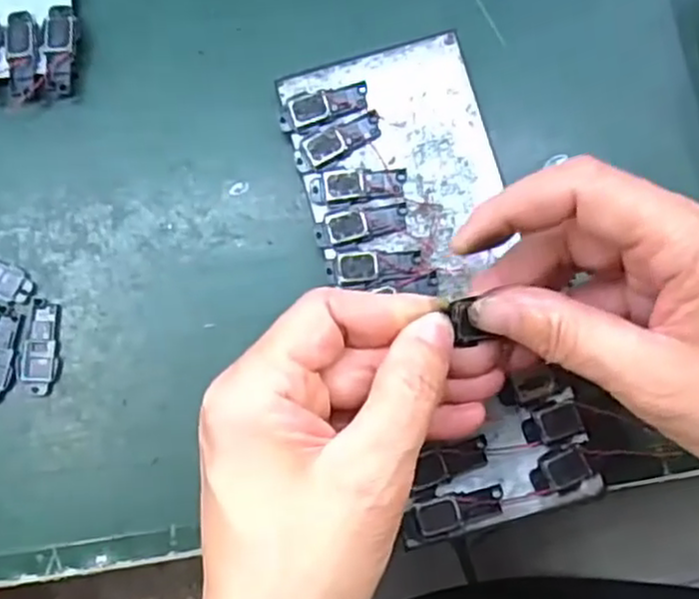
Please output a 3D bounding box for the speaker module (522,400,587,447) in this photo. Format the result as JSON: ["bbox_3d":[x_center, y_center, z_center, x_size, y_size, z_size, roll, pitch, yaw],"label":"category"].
[{"bbox_3d":[0.081,0.050,0.287,0.023,0.004,0.016,-12,81,1],"label":"speaker module"}]

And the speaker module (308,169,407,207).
[{"bbox_3d":[0.004,-0.048,0.307,0.040,0.004,0.015,-5,81,2],"label":"speaker module"}]

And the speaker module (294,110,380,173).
[{"bbox_3d":[-0.005,-0.067,0.309,0.039,0.004,0.014,-24,81,-1],"label":"speaker module"}]

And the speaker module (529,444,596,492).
[{"bbox_3d":[0.083,0.066,0.284,0.024,0.004,0.014,-20,81,-1],"label":"speaker module"}]

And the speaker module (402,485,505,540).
[{"bbox_3d":[0.042,0.083,0.284,0.038,0.004,0.013,-13,81,0],"label":"speaker module"}]

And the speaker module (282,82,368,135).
[{"bbox_3d":[-0.011,-0.082,0.311,0.038,0.004,0.016,-18,81,0],"label":"speaker module"}]

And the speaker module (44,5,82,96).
[{"bbox_3d":[-0.127,-0.111,0.324,0.014,0.010,0.039,0,81,2],"label":"speaker module"}]

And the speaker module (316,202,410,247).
[{"bbox_3d":[0.005,-0.032,0.304,0.039,0.004,0.013,-14,81,0],"label":"speaker module"}]

